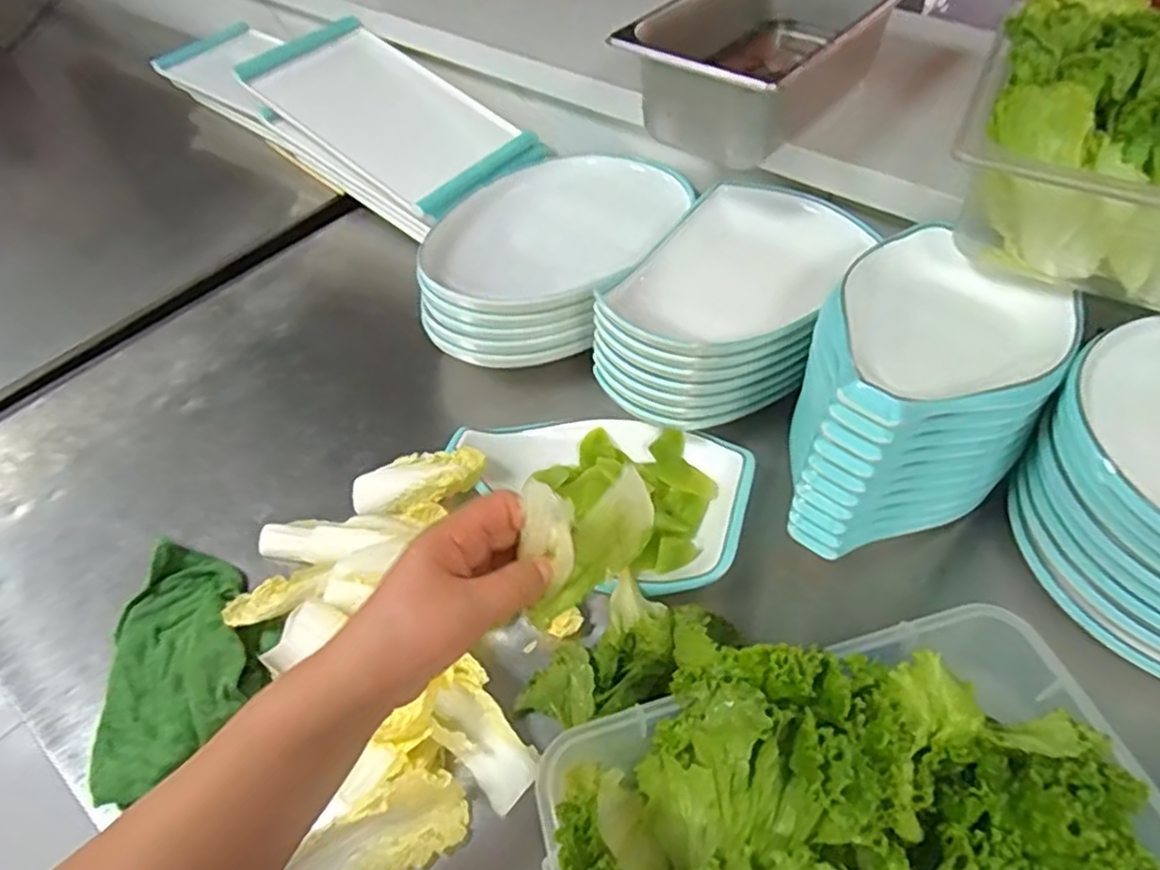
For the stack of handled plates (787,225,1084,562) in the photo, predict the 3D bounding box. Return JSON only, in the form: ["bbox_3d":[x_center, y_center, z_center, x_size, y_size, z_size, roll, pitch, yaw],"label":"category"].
[{"bbox_3d":[0.269,-0.032,0.575,0.177,0.161,0.260,32,58,26],"label":"stack of handled plates"}]

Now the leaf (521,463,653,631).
[{"bbox_3d":[0.005,0.045,0.363,0.092,0.051,0.042,-31,56,-24],"label":"leaf"}]

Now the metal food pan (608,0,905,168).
[{"bbox_3d":[0.197,-0.392,0.735,0.175,0.100,0.346,32,58,26],"label":"metal food pan"}]

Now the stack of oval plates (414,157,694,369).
[{"bbox_3d":[-0.028,-0.203,0.772,0.212,0.077,0.328,18,52,17],"label":"stack of oval plates"}]

